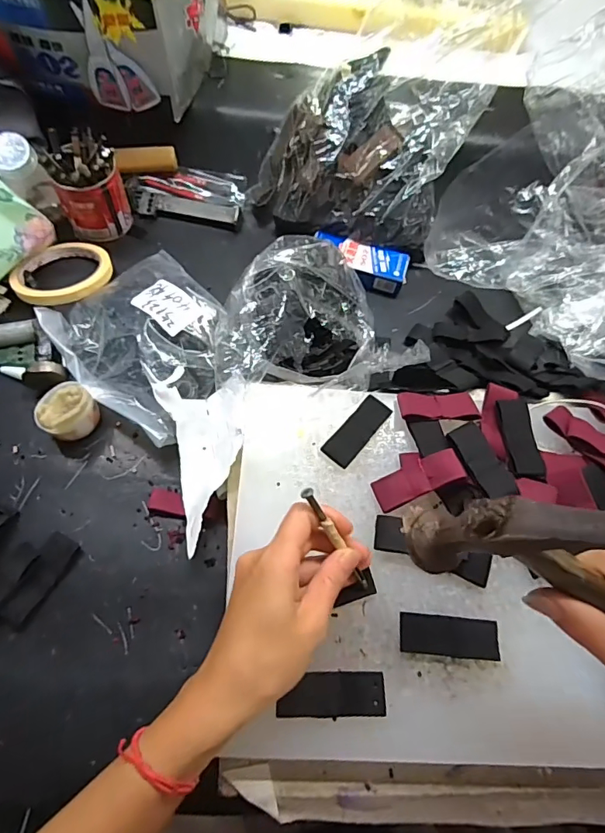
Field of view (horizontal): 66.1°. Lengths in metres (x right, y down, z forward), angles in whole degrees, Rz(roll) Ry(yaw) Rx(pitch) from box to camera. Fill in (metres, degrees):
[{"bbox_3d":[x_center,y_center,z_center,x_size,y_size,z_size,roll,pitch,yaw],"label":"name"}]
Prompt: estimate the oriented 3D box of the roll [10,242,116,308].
[{"bbox_3d":[-0.237,-0.143,0.455,0.088,0.012,0.089,2,65,-4],"label":"roll"}]

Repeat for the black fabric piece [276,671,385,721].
[{"bbox_3d":[0.019,0.177,0.295,0.066,0.004,0.025,0,65,0],"label":"black fabric piece"}]

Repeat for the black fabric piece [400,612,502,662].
[{"bbox_3d":[0.101,0.150,0.317,0.067,0.005,0.025,6,65,-2],"label":"black fabric piece"}]

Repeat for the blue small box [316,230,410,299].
[{"bbox_3d":[0.063,-0.164,0.505,0.098,0.030,0.045,14,65,2],"label":"blue small box"}]

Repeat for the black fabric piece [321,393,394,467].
[{"bbox_3d":[0.044,0.011,0.376,0.024,0.006,0.065,38,68,13],"label":"black fabric piece"}]

